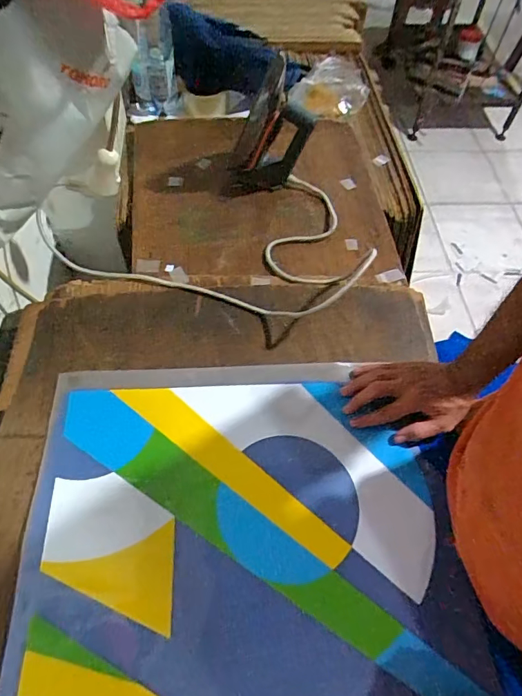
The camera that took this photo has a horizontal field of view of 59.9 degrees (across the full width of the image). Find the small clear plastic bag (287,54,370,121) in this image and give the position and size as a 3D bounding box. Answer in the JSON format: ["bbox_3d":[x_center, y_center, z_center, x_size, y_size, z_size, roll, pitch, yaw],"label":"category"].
[{"bbox_3d":[0.158,-0.558,0.976,0.138,0.074,0.163,31,62,15],"label":"small clear plastic bag"}]

